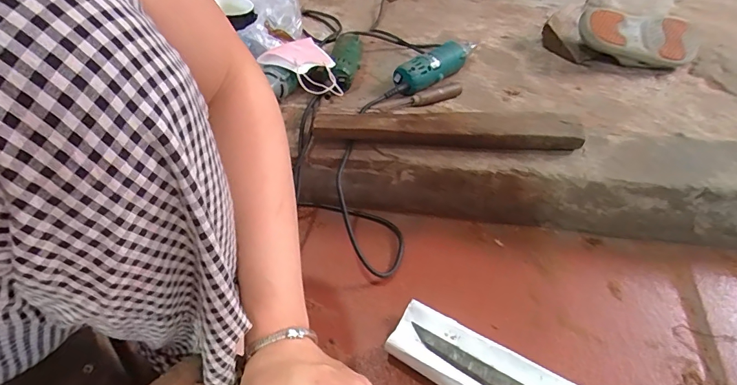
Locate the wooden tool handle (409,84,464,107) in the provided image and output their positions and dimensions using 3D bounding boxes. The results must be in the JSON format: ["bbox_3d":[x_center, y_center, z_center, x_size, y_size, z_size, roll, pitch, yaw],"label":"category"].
[{"bbox_3d":[0.111,-0.158,0.680,0.109,0.025,0.017,-22,51,-36],"label":"wooden tool handle"}]

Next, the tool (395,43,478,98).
[{"bbox_3d":[0.108,-0.213,0.725,0.060,0.063,0.164,30,56,24],"label":"tool"}]

